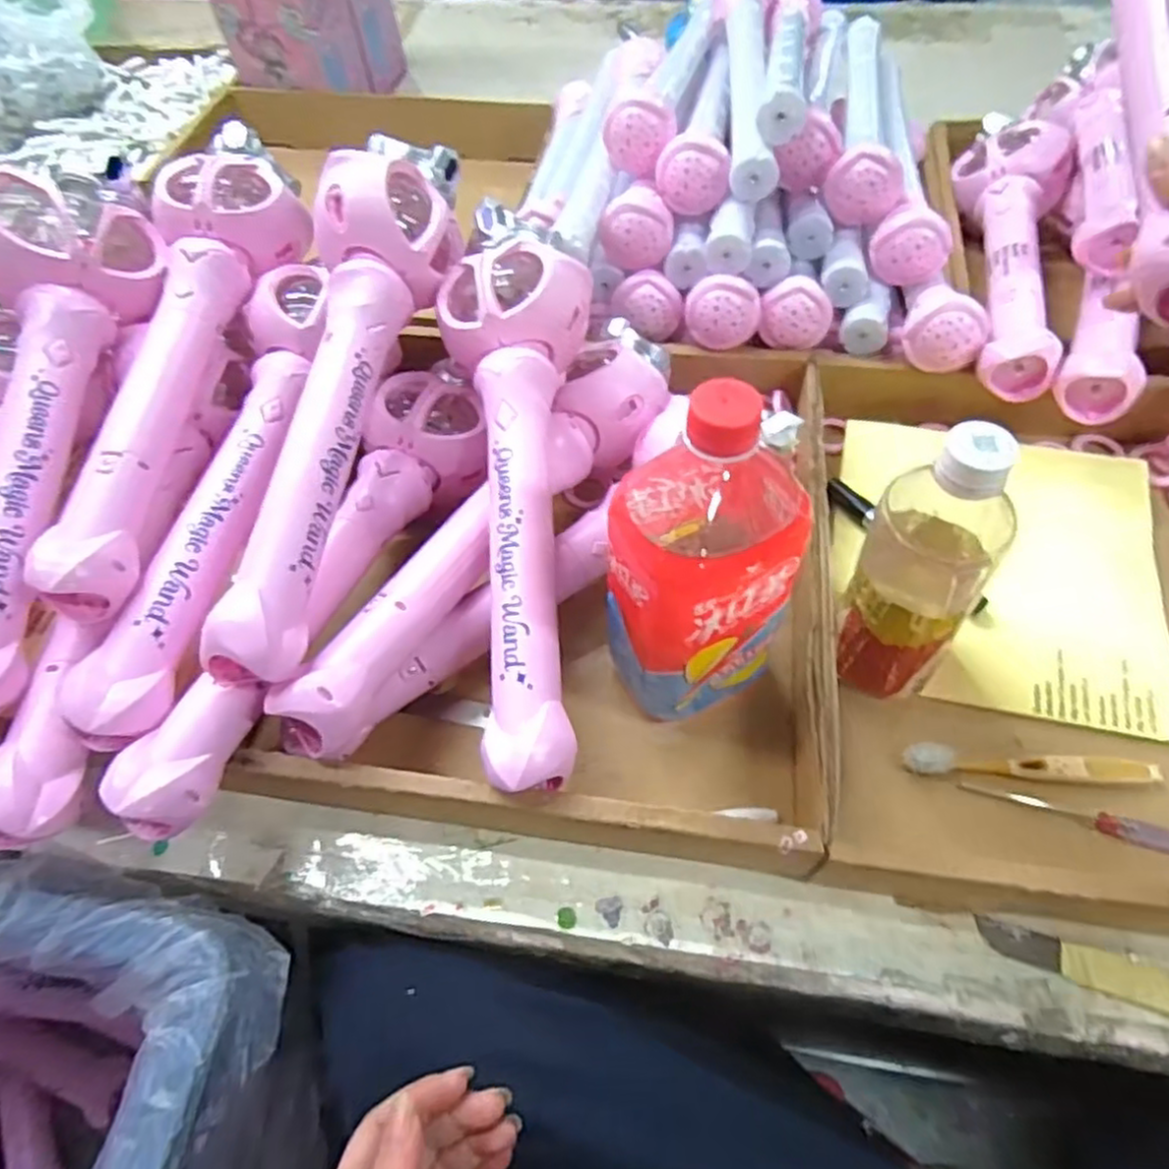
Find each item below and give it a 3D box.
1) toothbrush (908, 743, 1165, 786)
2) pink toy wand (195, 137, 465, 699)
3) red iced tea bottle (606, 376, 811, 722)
[{"bbox_3d":[0.256,0.104,0.422,0.139,0.008,0.017,2,60,5],"label":"toothbrush"},{"bbox_3d":[-0.152,-0.122,0.427,0.080,0.083,0.353,9,58,9],"label":"pink toy wand"},{"bbox_3d":[0.061,-0.012,0.383,0.091,0.212,0.107,9,61,8],"label":"red iced tea bottle"}]

